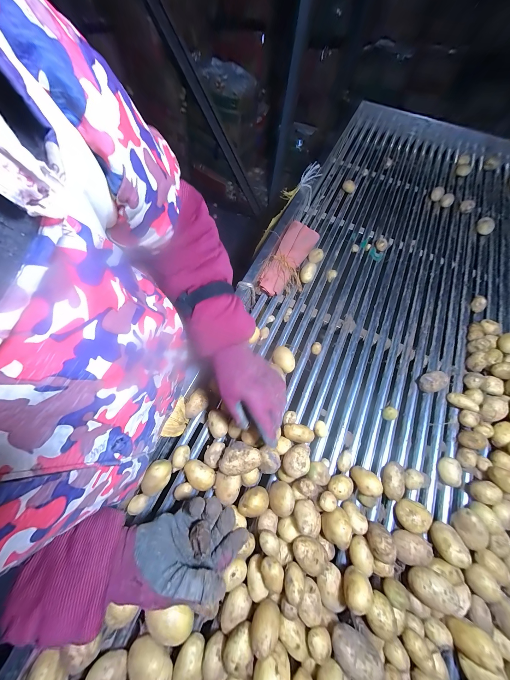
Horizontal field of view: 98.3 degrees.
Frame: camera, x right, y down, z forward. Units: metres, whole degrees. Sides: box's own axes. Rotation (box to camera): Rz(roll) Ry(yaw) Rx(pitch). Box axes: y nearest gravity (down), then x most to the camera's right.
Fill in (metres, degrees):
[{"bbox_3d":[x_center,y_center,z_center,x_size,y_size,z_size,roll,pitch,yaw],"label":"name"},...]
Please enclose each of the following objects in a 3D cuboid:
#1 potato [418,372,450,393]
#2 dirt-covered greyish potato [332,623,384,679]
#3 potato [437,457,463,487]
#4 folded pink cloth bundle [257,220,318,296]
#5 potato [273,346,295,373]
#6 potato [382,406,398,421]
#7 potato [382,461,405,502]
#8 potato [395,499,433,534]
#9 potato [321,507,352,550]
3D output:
[{"bbox_3d":[0.381,0.092,0.476,0.053,0.039,0.039,-17,67,-12],"label":"potato"},{"bbox_3d":[0.130,0.410,0.289,0.059,0.046,0.033,30,66,10],"label":"dirt-covered greyish potato"},{"bbox_3d":[0.362,0.244,0.408,0.026,0.027,0.046,11,66,3],"label":"potato"},{"bbox_3d":[0.091,-0.210,0.585,0.079,0.048,0.233,25,66,8],"label":"folded pink cloth bundle"},{"bbox_3d":[0.063,0.044,0.478,0.054,0.038,0.041,43,69,15],"label":"potato"},{"bbox_3d":[0.275,0.151,0.452,0.025,0.023,0.026,1,66,-2],"label":"potato"},{"bbox_3d":[0.248,0.253,0.401,0.038,0.027,0.060,33,69,12],"label":"potato"},{"bbox_3d":[0.269,0.300,0.376,0.044,0.029,0.043,1,66,-2],"label":"potato"},{"bbox_3d":[0.129,0.293,0.348,0.034,0.035,0.047,10,64,0],"label":"potato"}]

